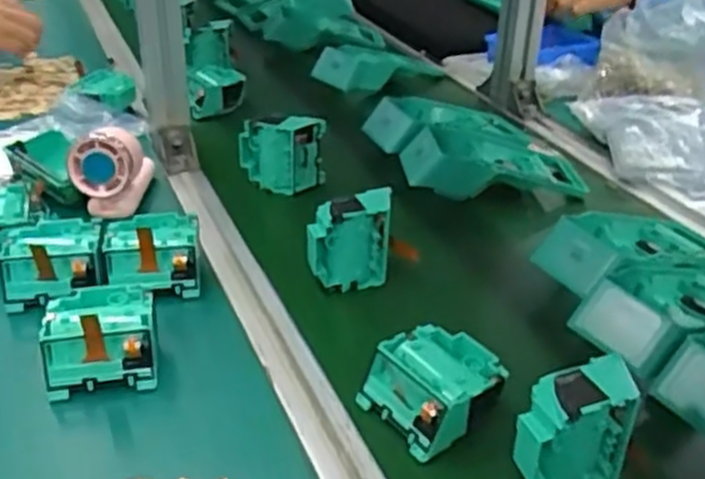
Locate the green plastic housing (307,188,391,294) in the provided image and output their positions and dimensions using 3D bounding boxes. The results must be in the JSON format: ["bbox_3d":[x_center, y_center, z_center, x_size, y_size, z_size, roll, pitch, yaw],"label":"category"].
[{"bbox_3d":[-0.001,0.002,0.659,0.077,0.075,0.033,-13,32,-21],"label":"green plastic housing"}]

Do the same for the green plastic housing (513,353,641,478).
[{"bbox_3d":[0.130,0.114,0.470,0.069,0.076,0.033,-9,31,-15],"label":"green plastic housing"}]

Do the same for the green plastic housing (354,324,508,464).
[{"bbox_3d":[0.057,0.097,0.530,0.082,0.041,0.075,-21,35,-32],"label":"green plastic housing"}]

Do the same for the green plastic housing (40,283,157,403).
[{"bbox_3d":[-0.176,0.068,0.556,0.075,0.042,0.074,-7,30,-12],"label":"green plastic housing"}]

